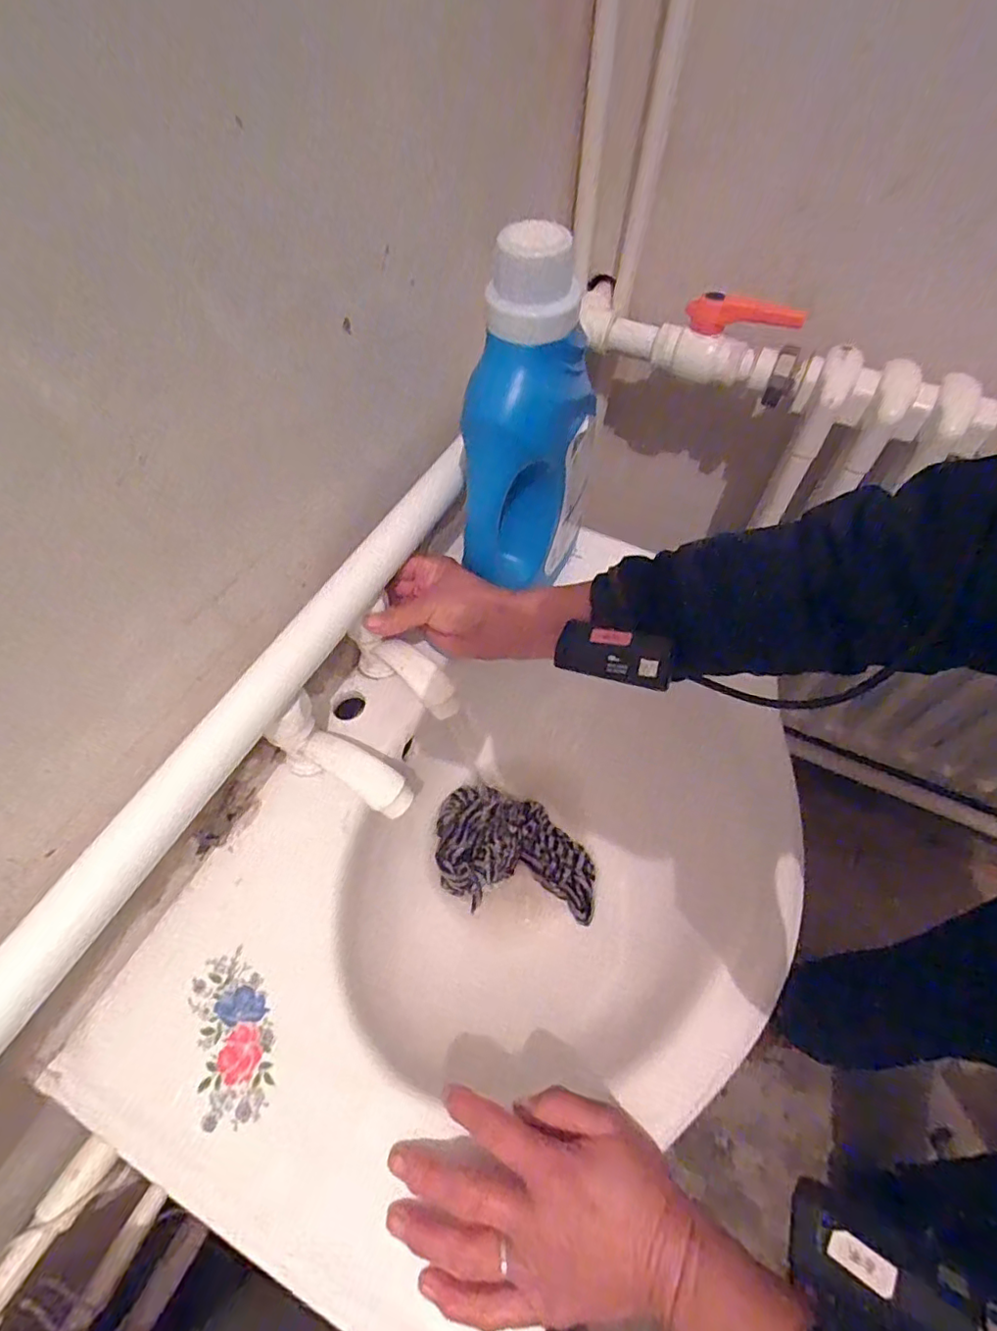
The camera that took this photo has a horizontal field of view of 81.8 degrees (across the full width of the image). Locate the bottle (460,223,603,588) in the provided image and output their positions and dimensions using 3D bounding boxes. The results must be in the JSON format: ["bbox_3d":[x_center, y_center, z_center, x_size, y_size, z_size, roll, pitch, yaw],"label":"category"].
[{"bbox_3d":[0.025,-0.161,0.428,0.093,0.254,0.087,10,57,3],"label":"bottle"}]

